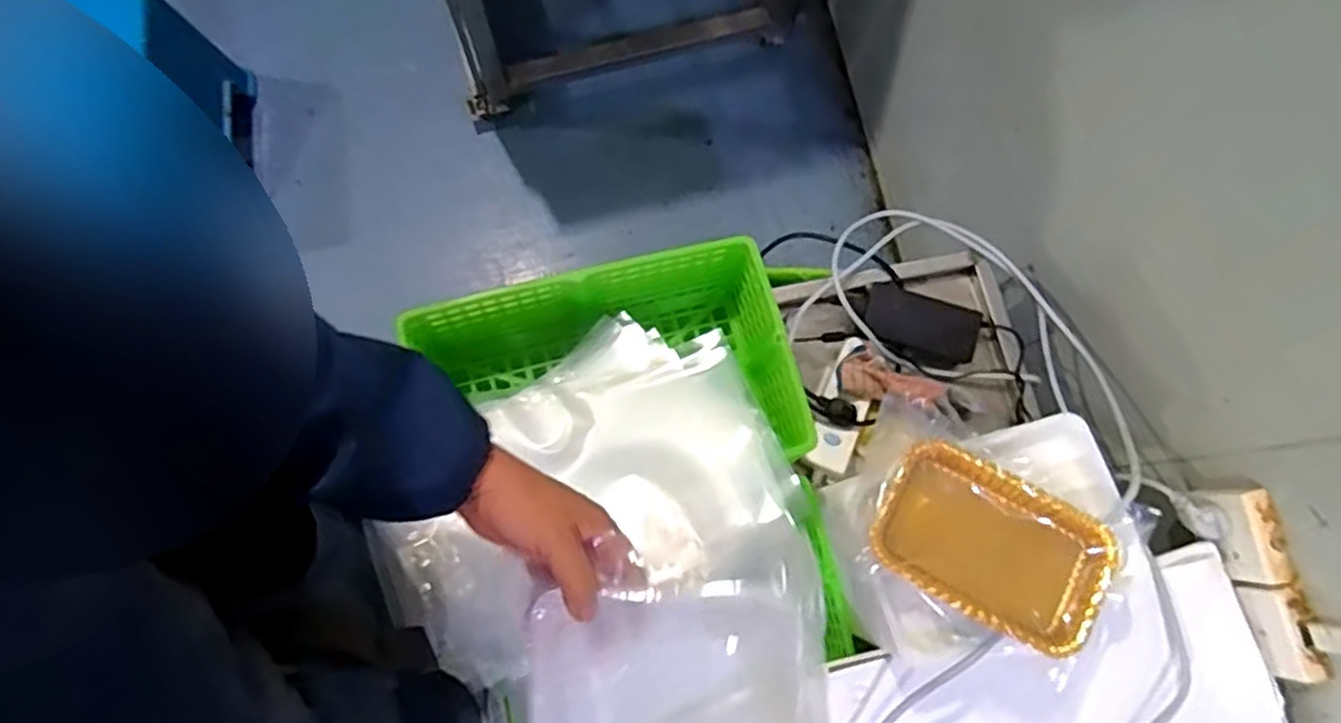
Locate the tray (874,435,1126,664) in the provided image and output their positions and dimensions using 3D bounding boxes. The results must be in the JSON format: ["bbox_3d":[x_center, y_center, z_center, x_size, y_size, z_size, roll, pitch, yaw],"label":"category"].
[{"bbox_3d":[0.269,0.157,0.649,0.188,0.042,0.124,28,78,4],"label":"tray"}]

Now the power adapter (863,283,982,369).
[{"bbox_3d":[0.296,-0.043,0.892,0.137,0.024,0.073,21,78,3],"label":"power adapter"}]

